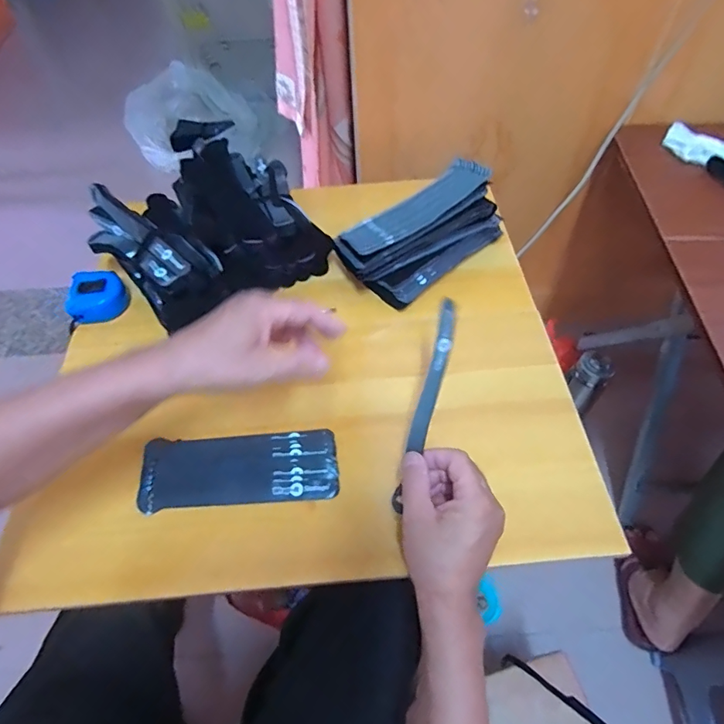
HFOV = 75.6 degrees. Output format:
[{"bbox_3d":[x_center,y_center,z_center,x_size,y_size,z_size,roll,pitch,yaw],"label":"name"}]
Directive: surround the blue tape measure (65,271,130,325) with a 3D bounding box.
[{"bbox_3d":[-0.349,-0.089,0.614,0.074,0.036,0.067,-20,57,-10],"label":"blue tape measure"}]

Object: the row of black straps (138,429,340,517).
[{"bbox_3d":[-0.127,0.109,0.485,0.197,0.010,0.075,-6,55,-1],"label":"row of black straps"}]

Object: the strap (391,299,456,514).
[{"bbox_3d":[0.059,0.038,0.427,0.016,0.004,0.194,15,83,13],"label":"strap"}]

